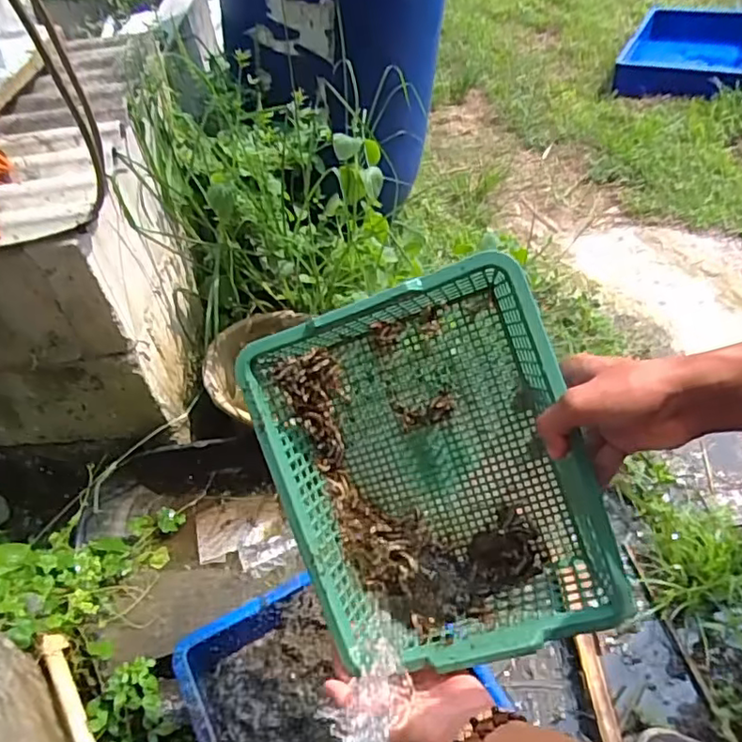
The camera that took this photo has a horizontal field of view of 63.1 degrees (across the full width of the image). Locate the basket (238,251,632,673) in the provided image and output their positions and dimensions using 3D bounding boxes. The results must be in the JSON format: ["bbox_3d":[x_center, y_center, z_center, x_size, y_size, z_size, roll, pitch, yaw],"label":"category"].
[{"bbox_3d":[0.044,0.079,0.489,0.225,0.096,0.277,-18,91,7],"label":"basket"}]

